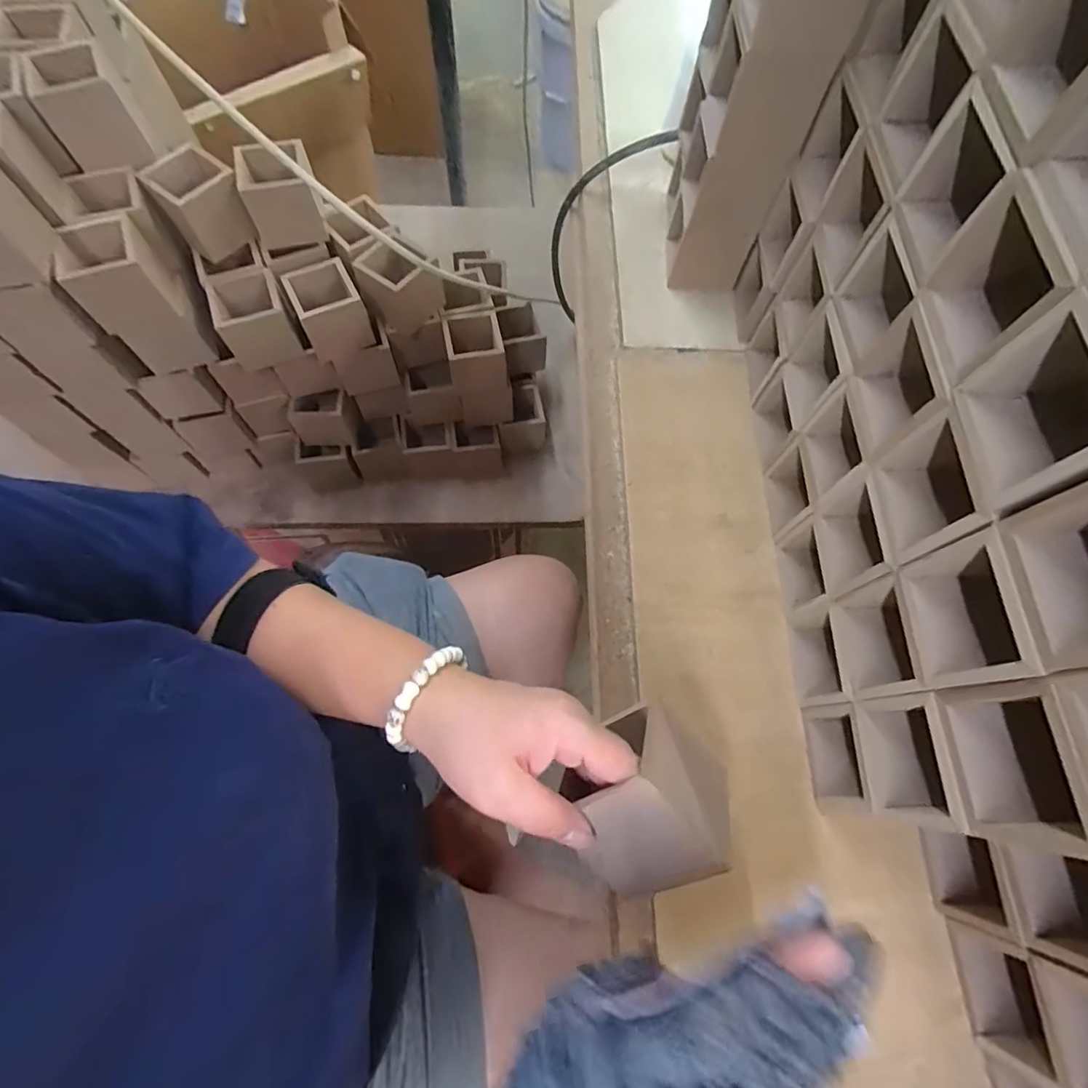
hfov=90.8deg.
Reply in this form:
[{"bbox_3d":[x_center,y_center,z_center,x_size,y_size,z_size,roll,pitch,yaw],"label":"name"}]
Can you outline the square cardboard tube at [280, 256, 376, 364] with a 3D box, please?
[{"bbox_3d":[-0.218,-0.239,0.550,0.061,0.063,0.061,-22,71,-10],"label":"square cardboard tube"}]

